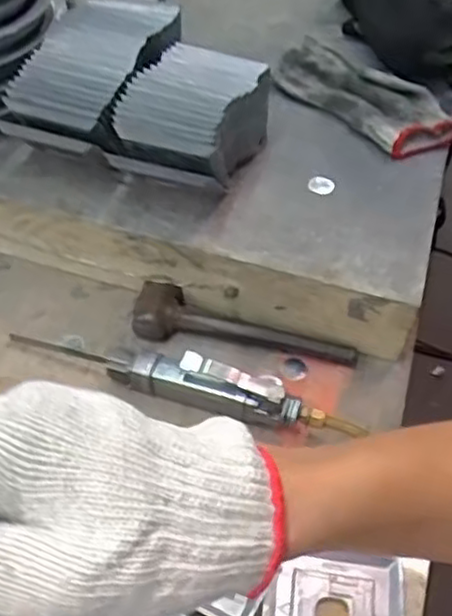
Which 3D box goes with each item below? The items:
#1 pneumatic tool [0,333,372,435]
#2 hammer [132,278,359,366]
[{"bbox_3d":[-0.037,0.055,0.566,0.286,0.048,0.025,17,49,11],"label":"pneumatic tool"},{"bbox_3d":[0.017,0.014,0.615,0.193,0.038,0.053,10,48,4],"label":"hammer"}]

